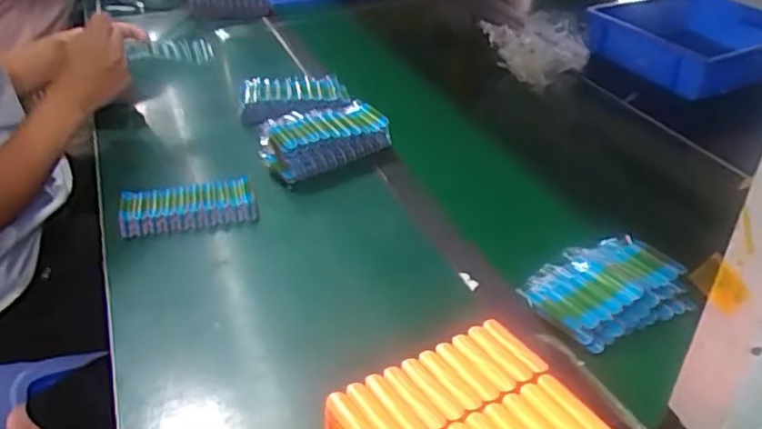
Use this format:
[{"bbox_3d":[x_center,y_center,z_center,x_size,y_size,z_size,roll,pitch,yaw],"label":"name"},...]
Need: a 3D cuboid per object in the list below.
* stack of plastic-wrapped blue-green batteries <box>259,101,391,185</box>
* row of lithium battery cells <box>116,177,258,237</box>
[{"bbox_3d":[-0.078,-0.107,0.915,0.169,0.050,0.097,-22,41,-29],"label":"stack of plastic-wrapped blue-green batteries"},{"bbox_3d":[-0.229,-0.012,0.800,0.155,0.032,0.068,-5,35,-8],"label":"row of lithium battery cells"}]

